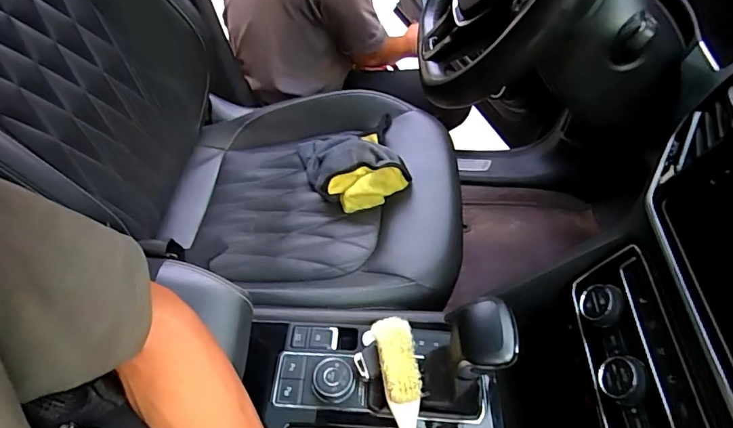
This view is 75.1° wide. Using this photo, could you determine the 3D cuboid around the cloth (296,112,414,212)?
[{"bbox_3d":[-0.017,-0.092,0.846,0.179,0.075,0.197,-14,52,-10],"label":"cloth"}]

